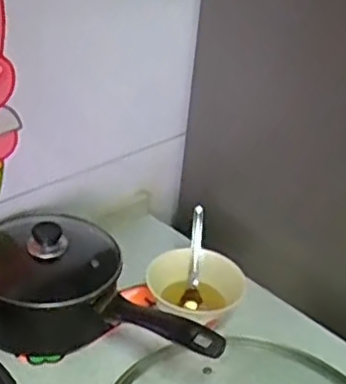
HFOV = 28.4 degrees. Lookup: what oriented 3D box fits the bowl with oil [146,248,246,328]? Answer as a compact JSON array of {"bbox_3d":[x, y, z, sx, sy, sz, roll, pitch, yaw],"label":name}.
[{"bbox_3d":[0.022,0.133,0.877,0.125,0.059,0.130,16,32,17],"label":"bowl with oil"}]

